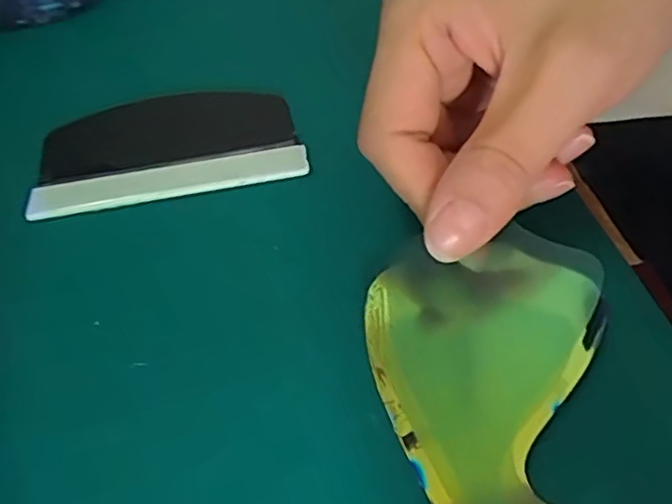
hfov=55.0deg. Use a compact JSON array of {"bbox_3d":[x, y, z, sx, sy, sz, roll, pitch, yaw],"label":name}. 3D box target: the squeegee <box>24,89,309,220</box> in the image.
[{"bbox_3d":[-0.059,-0.038,0.231,0.089,0.006,0.052,-9,53,-3],"label":"squeegee"}]

